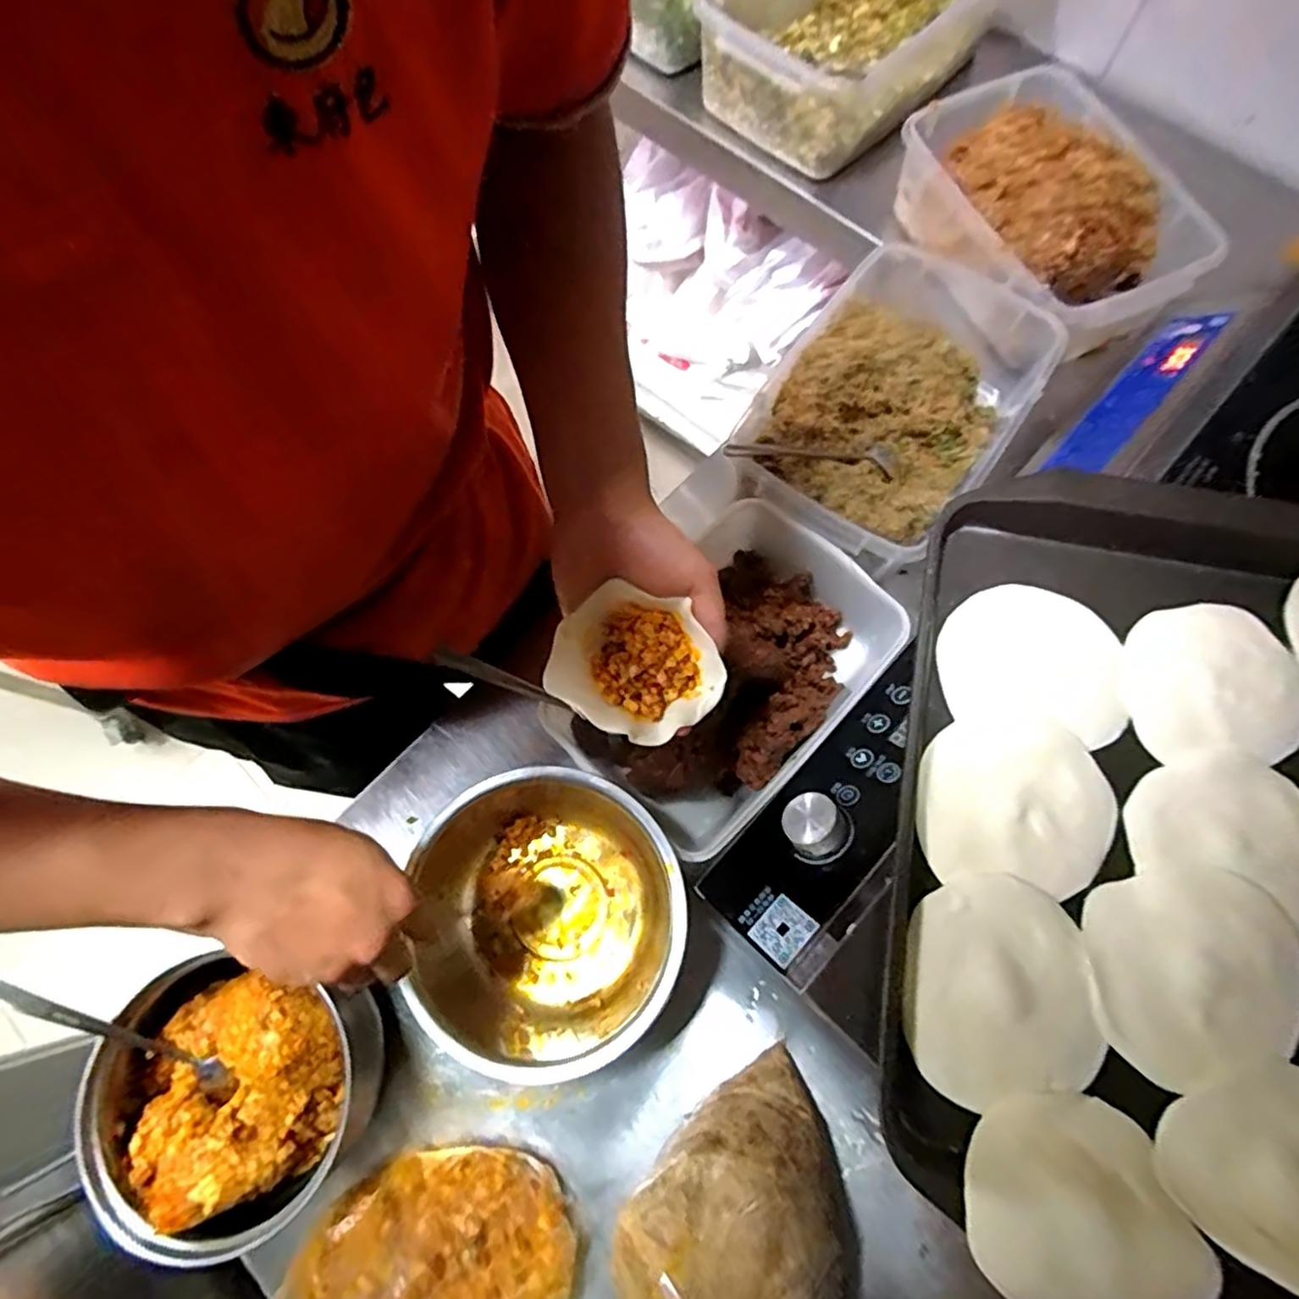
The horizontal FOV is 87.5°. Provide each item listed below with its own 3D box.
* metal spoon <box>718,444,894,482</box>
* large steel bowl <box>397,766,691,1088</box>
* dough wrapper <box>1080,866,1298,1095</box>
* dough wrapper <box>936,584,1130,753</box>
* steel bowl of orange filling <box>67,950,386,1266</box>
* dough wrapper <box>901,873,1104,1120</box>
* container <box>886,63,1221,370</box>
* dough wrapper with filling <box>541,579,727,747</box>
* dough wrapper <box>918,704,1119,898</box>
[{"bbox_3d":[0.147,-0.173,0.609,0.164,0.018,0.035,1,72,-12],"label":"metal spoon"},{"bbox_3d":[-0.075,0.203,0.528,0.197,0.093,0.199,-1,72,2],"label":"large steel bowl"},{"bbox_3d":[0.292,0.170,0.362,0.115,0.004,0.098,-16,72,-3],"label":"dough wrapper"},{"bbox_3d":[0.233,0.004,0.413,0.105,0.007,0.089,13,73,6],"label":"dough wrapper"},{"bbox_3d":[-0.300,0.318,0.484,0.167,0.084,0.165,-1,72,2],"label":"steel bowl of orange filling"},{"bbox_3d":[0.187,0.180,0.366,0.097,0.011,0.105,-1,72,2],"label":"dough wrapper"},{"bbox_3d":[0.397,-0.439,0.692,0.208,0.109,0.291,-25,73,-6],"label":"container"},{"bbox_3d":[-0.011,0.010,0.405,0.102,0.036,0.080,35,77,12],"label":"dough wrapper with filling"},{"bbox_3d":[0.213,0.086,0.390,0.109,0.004,0.097,8,73,5],"label":"dough wrapper"}]

